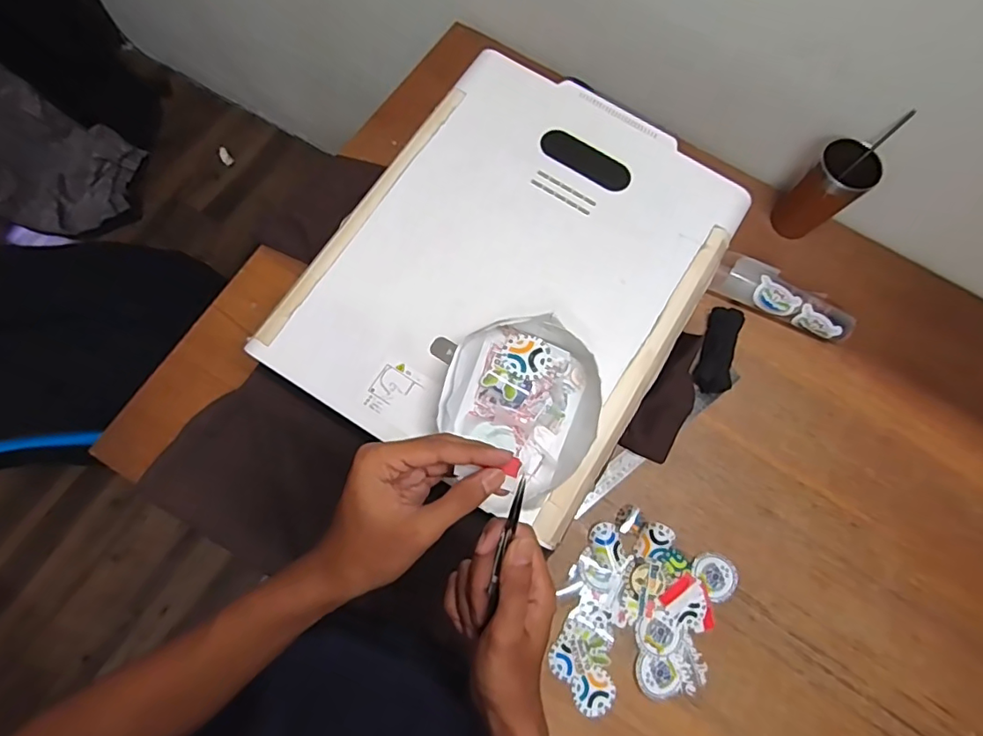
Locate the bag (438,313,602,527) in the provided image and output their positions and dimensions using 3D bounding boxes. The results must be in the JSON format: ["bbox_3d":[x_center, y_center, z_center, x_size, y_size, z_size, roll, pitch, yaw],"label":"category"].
[{"bbox_3d":[0.029,0.040,0.555,0.165,0.047,0.185,37,76,8],"label":"bag"}]

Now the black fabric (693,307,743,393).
[{"bbox_3d":[0.331,-0.026,0.777,0.049,0.025,0.128,22,74,3],"label":"black fabric"}]

